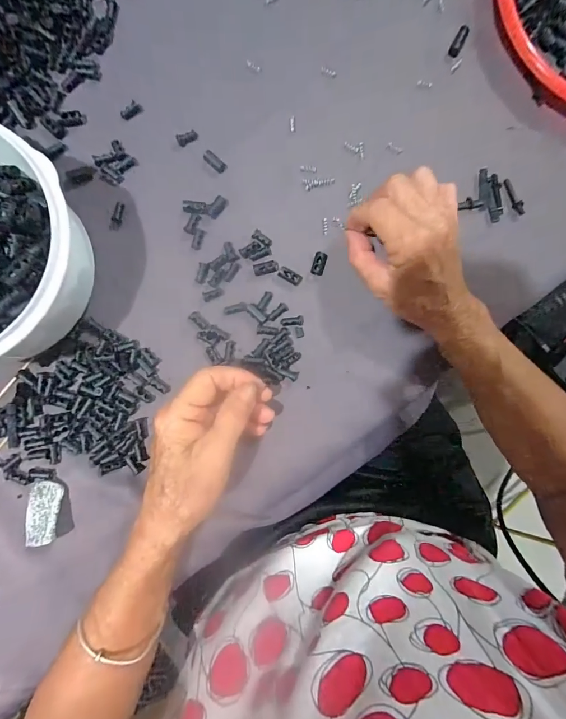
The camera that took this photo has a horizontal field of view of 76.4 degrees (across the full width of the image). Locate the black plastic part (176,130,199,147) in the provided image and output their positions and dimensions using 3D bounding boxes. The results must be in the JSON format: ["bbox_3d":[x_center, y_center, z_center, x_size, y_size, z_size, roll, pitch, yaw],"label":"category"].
[{"bbox_3d":[-0.079,-0.185,0.300,0.017,0.005,0.009,-20,90,-5],"label":"black plastic part"}]

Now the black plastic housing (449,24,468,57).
[{"bbox_3d":[0.156,-0.283,0.318,0.009,0.004,0.029,25,86,-4],"label":"black plastic housing"}]

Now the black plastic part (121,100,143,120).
[{"bbox_3d":[-0.125,-0.205,0.295,0.018,0.009,0.008,-27,90,-5],"label":"black plastic part"}]

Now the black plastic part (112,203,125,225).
[{"bbox_3d":[-0.134,-0.120,0.292,0.008,0.004,0.017,10,87,-5],"label":"black plastic part"}]

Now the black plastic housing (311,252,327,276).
[{"bbox_3d":[0.031,-0.081,0.304,0.011,0.005,0.019,16,87,-4],"label":"black plastic housing"}]

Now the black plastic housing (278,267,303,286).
[{"bbox_3d":[0.006,-0.070,0.301,0.020,0.007,0.010,26,86,-4],"label":"black plastic housing"}]

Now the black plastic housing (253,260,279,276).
[{"bbox_3d":[-0.014,-0.077,0.301,0.020,0.005,0.010,-13,89,-5],"label":"black plastic housing"}]

